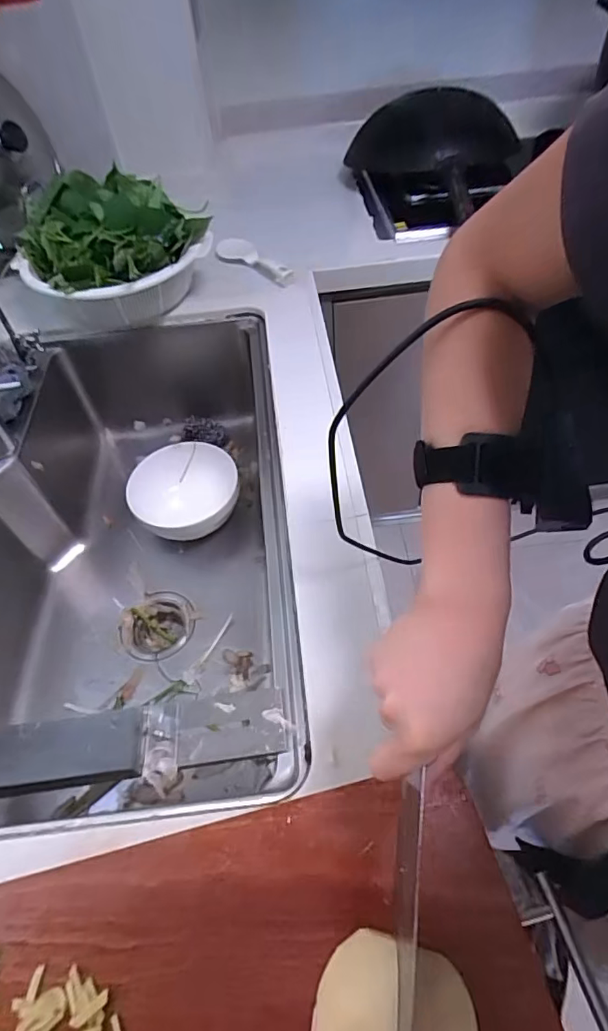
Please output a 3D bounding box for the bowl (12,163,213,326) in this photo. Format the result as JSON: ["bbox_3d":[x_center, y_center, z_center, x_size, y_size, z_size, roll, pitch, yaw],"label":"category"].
[{"bbox_3d":[-0.291,-0.407,0.804,0.278,0.167,0.243,-26,54,-15],"label":"bowl"}]

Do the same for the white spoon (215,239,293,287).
[{"bbox_3d":[-0.088,-0.451,0.919,0.060,0.029,0.187,-35,57,-20],"label":"white spoon"}]

